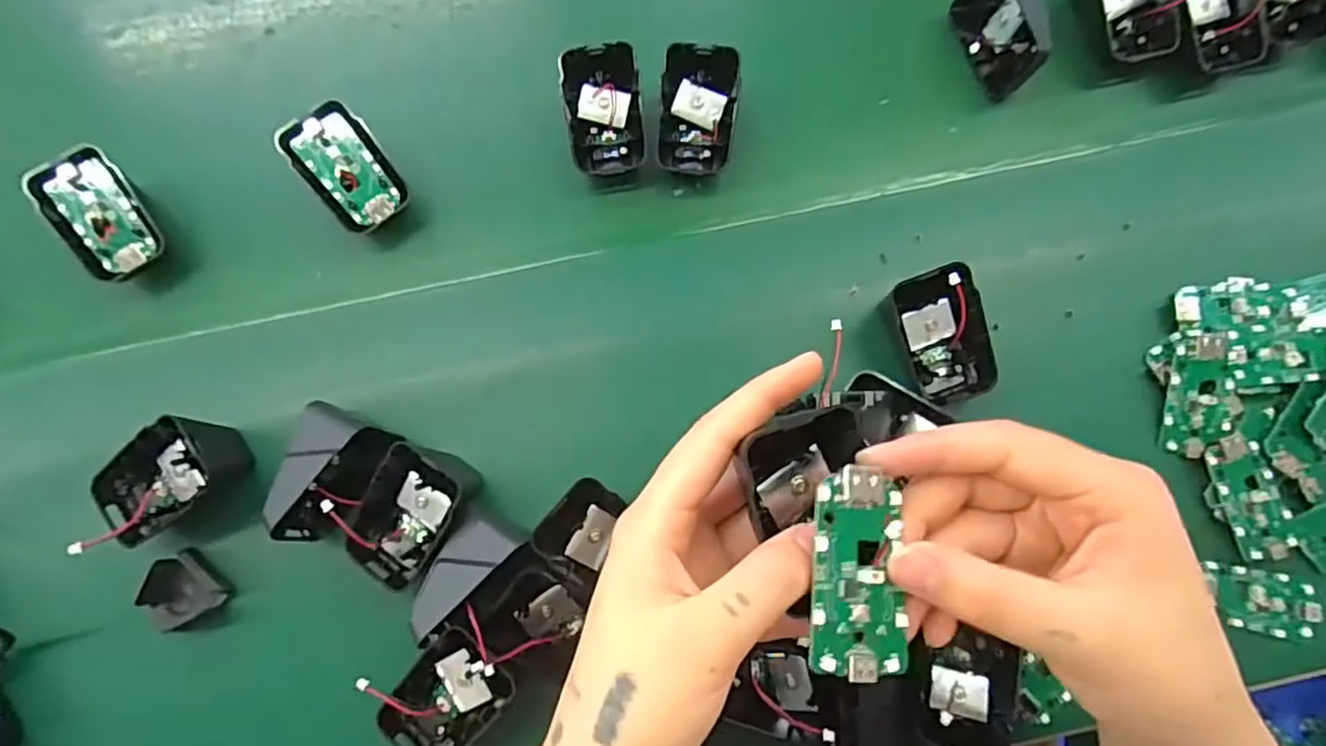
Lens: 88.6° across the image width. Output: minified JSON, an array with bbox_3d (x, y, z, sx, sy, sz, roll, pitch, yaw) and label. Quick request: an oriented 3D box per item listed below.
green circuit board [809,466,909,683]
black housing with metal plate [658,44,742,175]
[{"bbox_3d":[0.062,0.063,0.215,0.030,0.008,0.062,2,79,2],"label":"green circuit board"},{"bbox_3d":[0.020,-0.151,0.392,0.044,0.022,0.069,8,109,5],"label":"black housing with metal plate"}]

